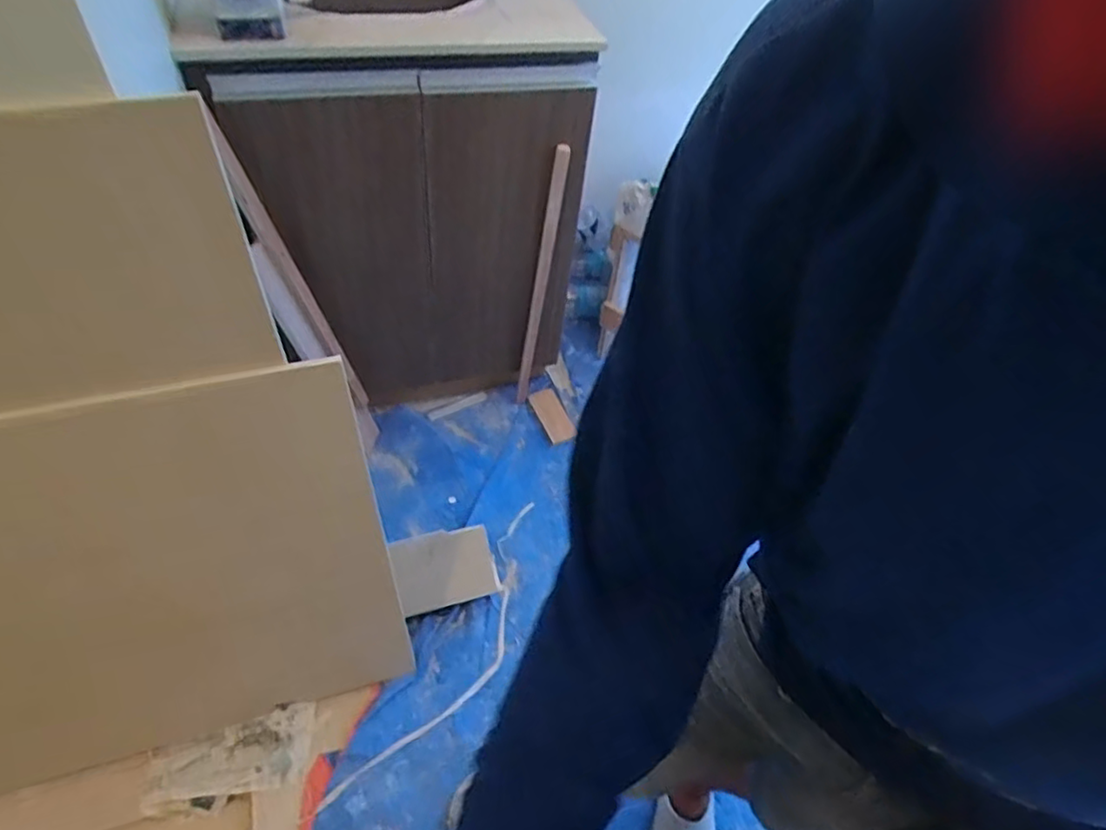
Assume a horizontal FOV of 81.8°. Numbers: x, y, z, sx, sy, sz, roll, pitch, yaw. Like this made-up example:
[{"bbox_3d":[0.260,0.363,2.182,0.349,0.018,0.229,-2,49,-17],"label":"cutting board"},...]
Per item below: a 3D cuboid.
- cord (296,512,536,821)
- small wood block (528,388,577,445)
[{"bbox_3d":[-0.182,0.471,1.279,0.162,0.058,0.722,21,48,18],"label":"cord"},{"bbox_3d":[-0.001,0.000,1.610,0.068,0.022,0.137,-28,95,6],"label":"small wood block"}]

